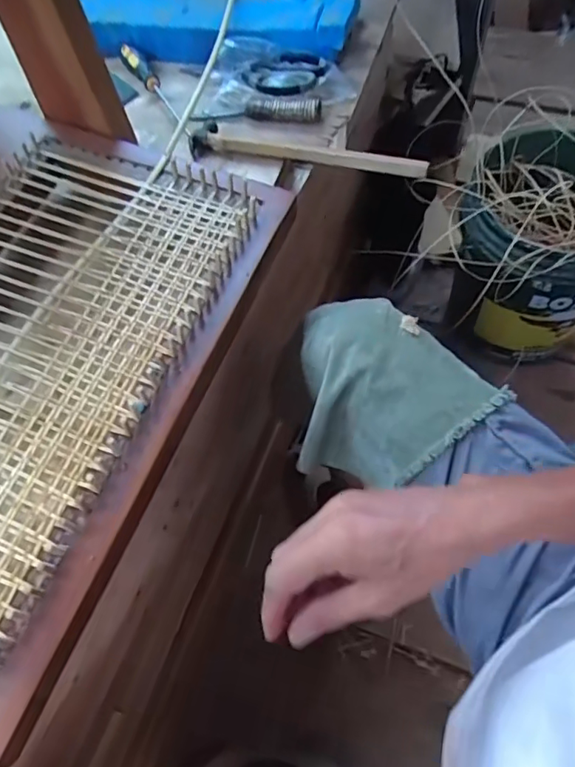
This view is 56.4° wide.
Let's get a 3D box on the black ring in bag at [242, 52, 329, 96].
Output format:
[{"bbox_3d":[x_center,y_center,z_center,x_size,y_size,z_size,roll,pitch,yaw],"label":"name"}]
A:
[{"bbox_3d":[-0.003,-0.380,0.659,0.102,0.020,0.082,-5,60,0],"label":"black ring in bag"}]

